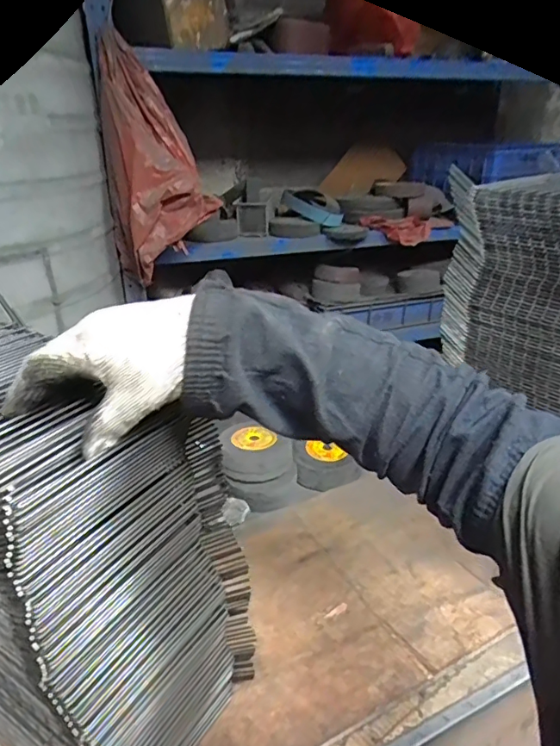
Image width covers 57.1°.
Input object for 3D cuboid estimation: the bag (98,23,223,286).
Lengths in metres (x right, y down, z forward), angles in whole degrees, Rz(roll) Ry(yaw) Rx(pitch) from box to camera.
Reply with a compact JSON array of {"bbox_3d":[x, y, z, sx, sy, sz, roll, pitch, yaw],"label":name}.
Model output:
[{"bbox_3d":[-0.359,-0.620,1.509,0.211,0.611,0.281,-18,31,-33],"label":"bag"}]

